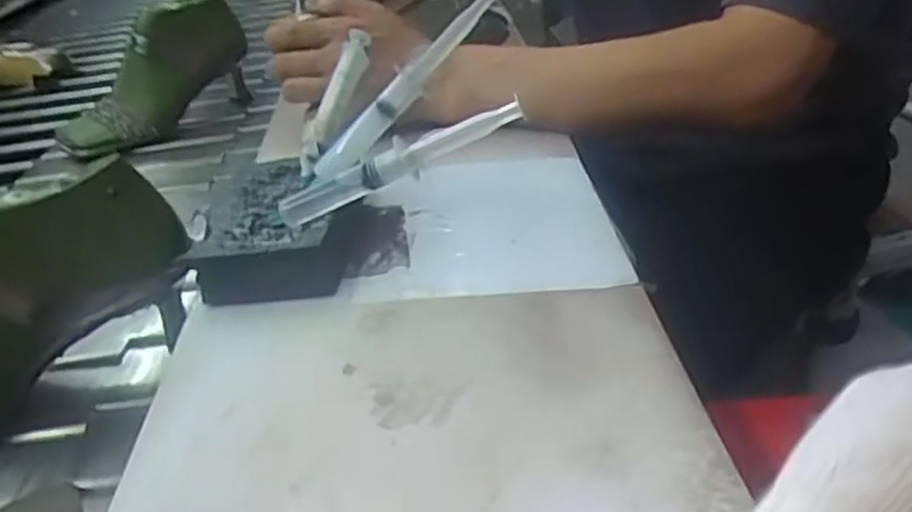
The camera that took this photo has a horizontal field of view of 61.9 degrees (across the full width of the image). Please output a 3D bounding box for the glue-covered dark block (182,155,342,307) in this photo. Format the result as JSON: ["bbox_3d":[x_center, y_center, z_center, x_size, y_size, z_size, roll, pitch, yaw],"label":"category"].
[{"bbox_3d":[-0.114,-0.019,0.466,0.082,0.035,0.132,-11,31,-6],"label":"glue-covered dark block"}]

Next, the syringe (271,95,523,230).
[{"bbox_3d":[-0.038,-0.049,0.417,0.153,0.019,0.012,-21,27,18],"label":"syringe"}]

